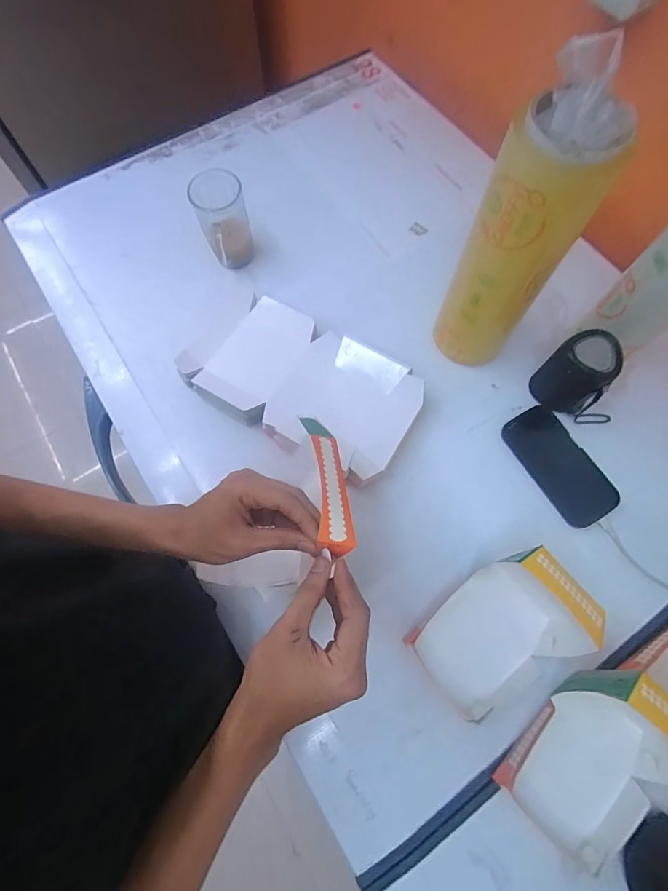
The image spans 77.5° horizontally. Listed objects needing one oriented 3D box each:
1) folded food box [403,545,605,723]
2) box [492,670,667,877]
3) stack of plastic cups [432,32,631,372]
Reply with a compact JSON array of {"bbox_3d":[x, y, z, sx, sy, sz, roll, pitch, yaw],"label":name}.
[{"bbox_3d":[0.188,0.210,0.457,0.175,0.103,0.128,-33,73,-10],"label":"folded food box"},{"bbox_3d":[0.274,0.322,0.415,0.176,0.098,0.126,-41,75,-13],"label":"box"},{"bbox_3d":[0.197,-0.215,0.479,0.101,0.346,0.083,6,70,3],"label":"stack of plastic cups"}]

